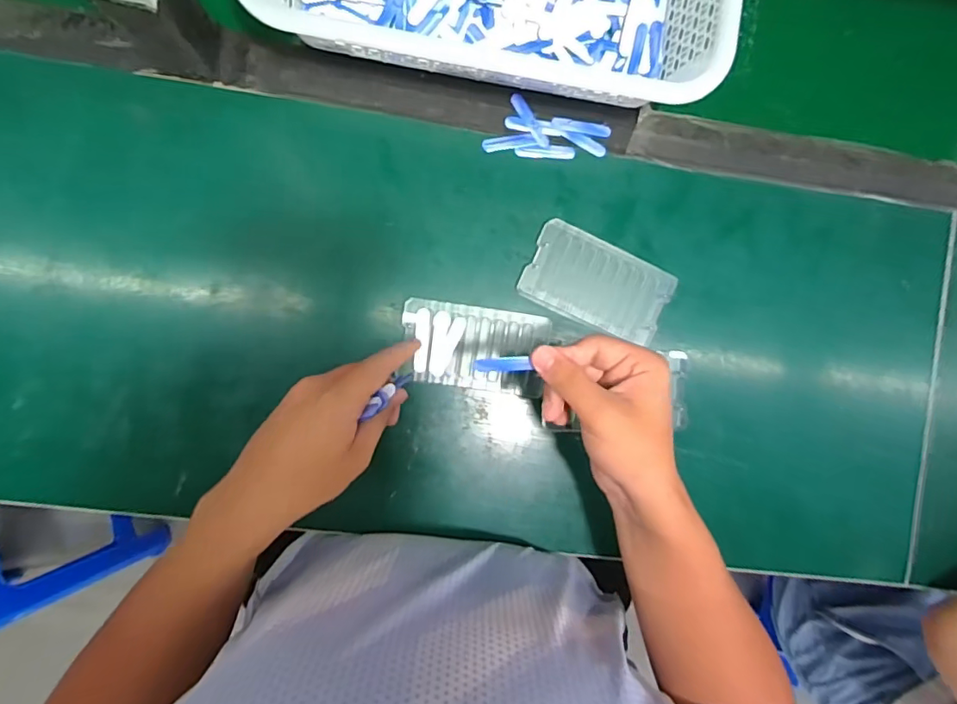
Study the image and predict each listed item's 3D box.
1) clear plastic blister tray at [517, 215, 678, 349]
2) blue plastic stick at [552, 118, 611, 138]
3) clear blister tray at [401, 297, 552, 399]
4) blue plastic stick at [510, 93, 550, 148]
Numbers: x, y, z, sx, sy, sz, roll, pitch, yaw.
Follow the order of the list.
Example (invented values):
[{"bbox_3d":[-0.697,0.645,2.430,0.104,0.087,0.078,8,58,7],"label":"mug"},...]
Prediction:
[{"bbox_3d":[0.102,-0.058,0.447,0.119,0.013,0.067,24,87,-6],"label":"clear plastic blister tray"},{"bbox_3d":[0.087,-0.190,0.447,0.050,0.004,0.011,8,89,-7],"label":"blue plastic stick"},{"bbox_3d":[-0.003,-0.003,0.436,0.118,0.009,0.067,9,89,-7],"label":"clear blister tray"},{"bbox_3d":[0.043,-0.194,0.441,0.010,0.004,0.051,-34,94,-6],"label":"blue plastic stick"}]

